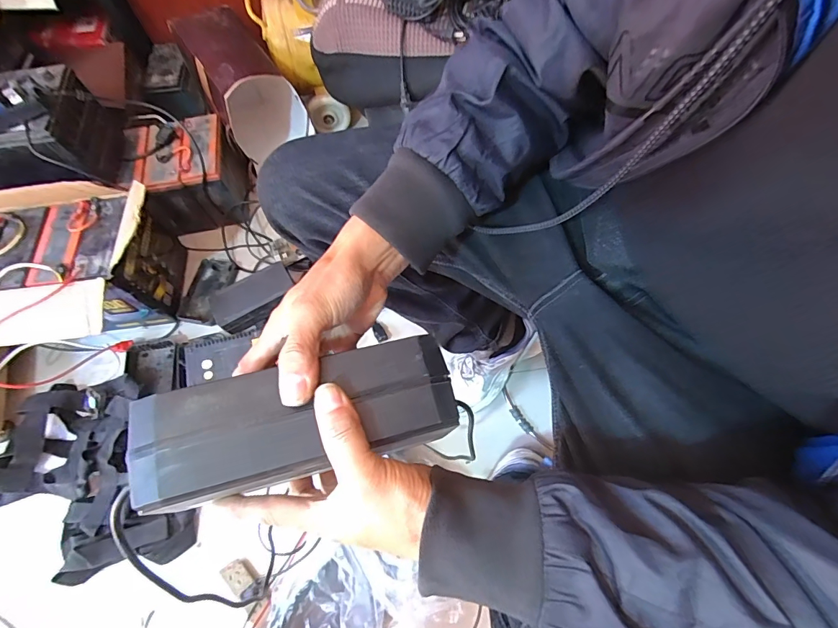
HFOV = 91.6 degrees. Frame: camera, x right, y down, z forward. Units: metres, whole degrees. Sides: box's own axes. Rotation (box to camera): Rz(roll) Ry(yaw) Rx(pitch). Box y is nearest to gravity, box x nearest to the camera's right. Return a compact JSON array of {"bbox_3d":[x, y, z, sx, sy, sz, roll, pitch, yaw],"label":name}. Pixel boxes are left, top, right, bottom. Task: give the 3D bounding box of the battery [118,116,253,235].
[{"bbox_3d":[-0.520,-0.316,0.946,0.217,0.183,0.182,-10,66,-3],"label":"battery"}]

